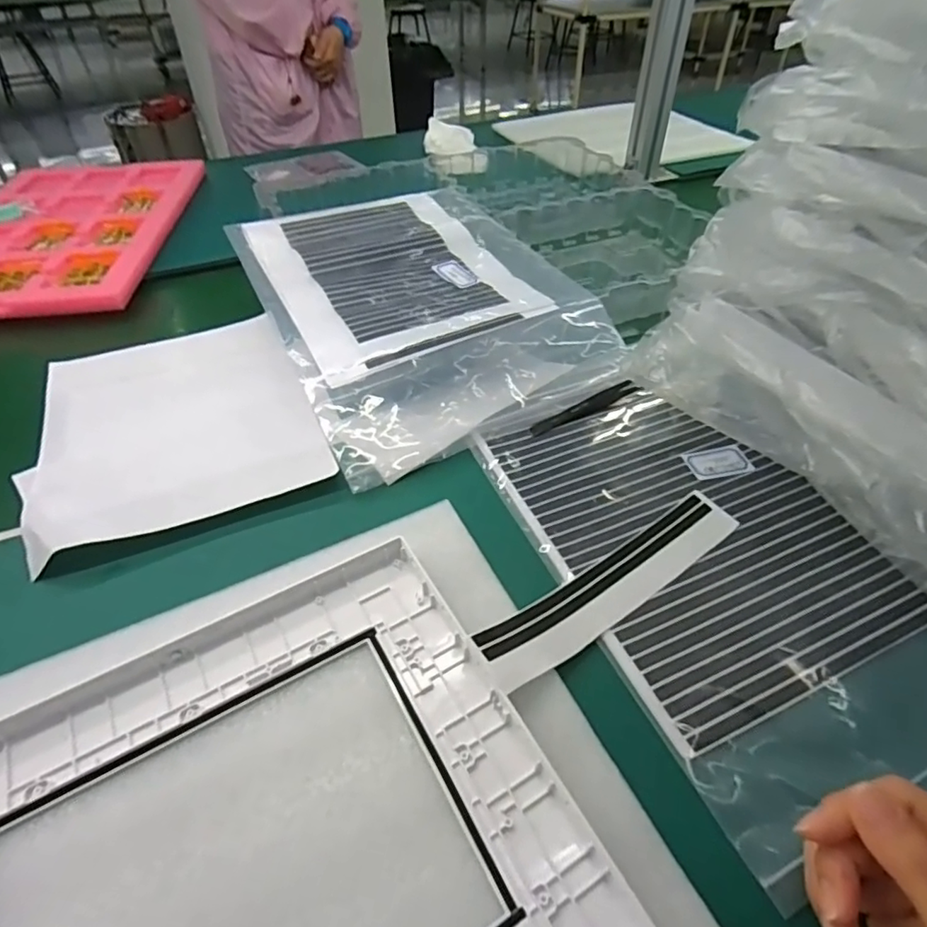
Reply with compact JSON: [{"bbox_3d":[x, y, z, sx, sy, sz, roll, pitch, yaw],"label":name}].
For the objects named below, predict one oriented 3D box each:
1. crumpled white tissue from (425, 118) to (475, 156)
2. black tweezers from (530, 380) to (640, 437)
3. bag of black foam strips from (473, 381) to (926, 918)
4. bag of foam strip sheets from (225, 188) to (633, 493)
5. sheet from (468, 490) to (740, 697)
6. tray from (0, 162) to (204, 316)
[{"bbox_3d":[-0.026,-0.597,1.035,0.093,0.043,0.087,0,45,0],"label":"crumpled white tissue"},{"bbox_3d":[0.103,-0.048,0.493,0.101,0.010,0.016,-25,49,-7],"label":"black tweezers"},{"bbox_3d":[0.173,0.061,0.397,0.208,0.024,0.337,-18,48,-18],"label":"bag of black foam strips"},{"bbox_3d":[-0.049,-0.174,0.567,0.283,0.034,0.390,-22,57,-19],"label":"bag of foam strip sheets"},{"bbox_3d":[0.100,0.074,0.370,0.221,0.020,0.045,-27,51,-26],"label":"sheet"},{"bbox_3d":[-0.551,-0.330,0.780,0.290,0.025,0.516,-6,45,-6],"label":"tray"}]

